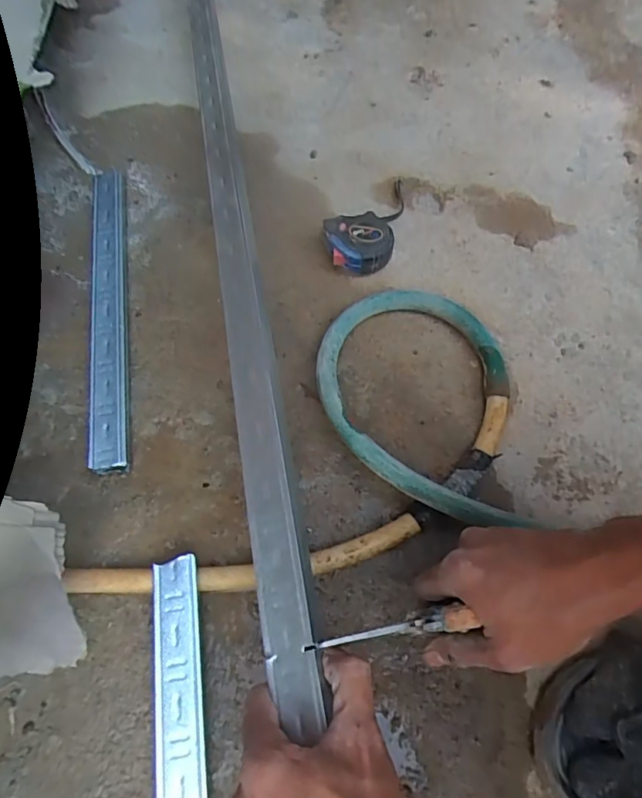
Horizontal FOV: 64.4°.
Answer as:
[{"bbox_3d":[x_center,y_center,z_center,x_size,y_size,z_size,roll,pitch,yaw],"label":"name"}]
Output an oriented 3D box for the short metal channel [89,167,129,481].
[{"bbox_3d":[-0.237,-0.110,0.565,0.040,0.022,0.408,-10,63,-5],"label":"short metal channel"}]

